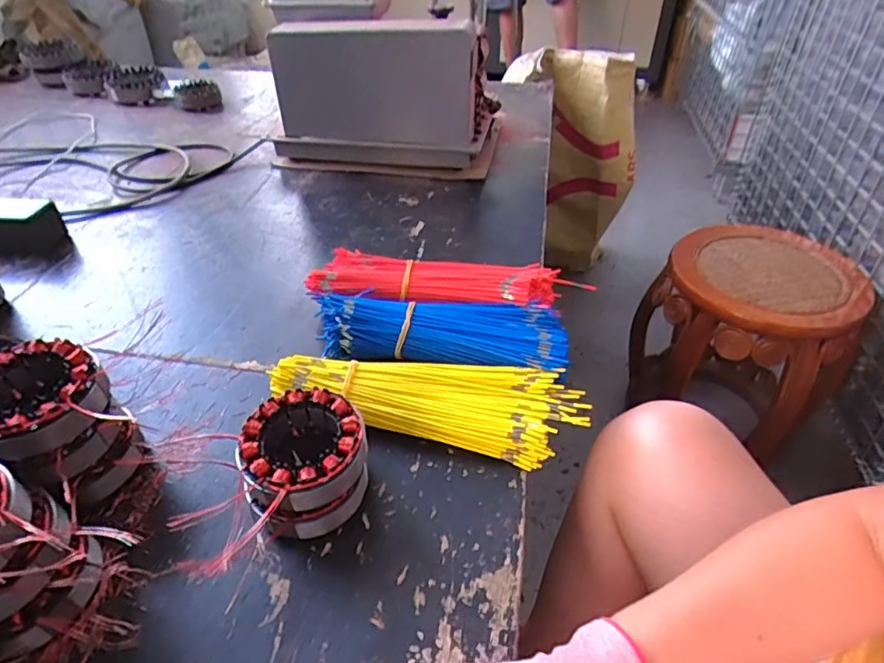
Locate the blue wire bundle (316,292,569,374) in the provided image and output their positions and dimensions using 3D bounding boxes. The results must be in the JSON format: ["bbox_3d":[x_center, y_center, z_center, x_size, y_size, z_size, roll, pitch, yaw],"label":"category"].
[{"bbox_3d":[-0.003,0.002,0.546,0.248,0.048,0.084,7,41,8],"label":"blue wire bundle"}]

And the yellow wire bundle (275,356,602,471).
[{"bbox_3d":[-0.011,0.058,0.487,0.263,0.041,0.082,10,42,10],"label":"yellow wire bundle"}]

